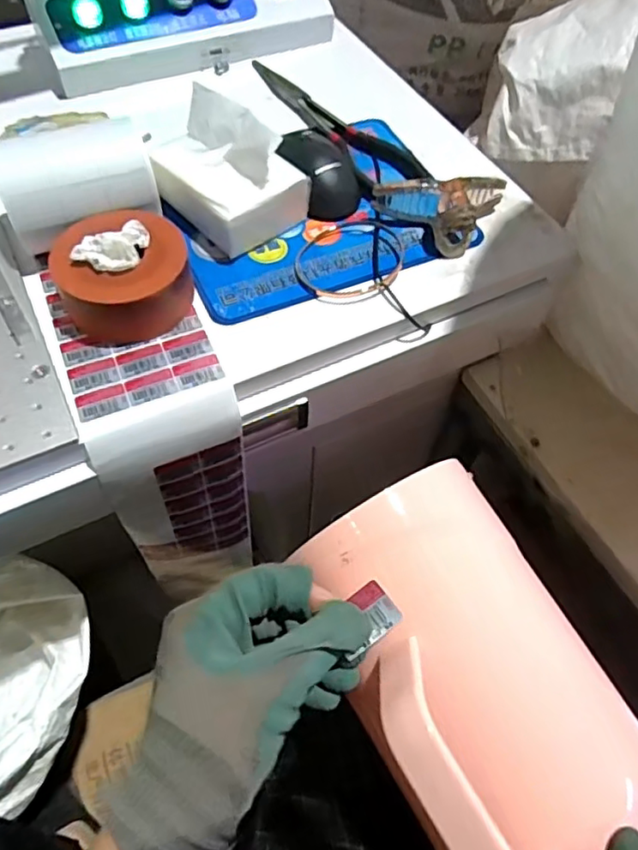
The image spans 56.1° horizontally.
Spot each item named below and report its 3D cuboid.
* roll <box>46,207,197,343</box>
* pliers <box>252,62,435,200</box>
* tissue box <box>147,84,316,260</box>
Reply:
[{"bbox_3d":[-0.144,-0.114,0.446,0.093,0.051,0.078,-13,60,-10],"label":"roll"},{"bbox_3d":[0.021,-0.314,0.601,0.080,0.018,0.265,-21,61,-15],"label":"pliers"},{"bbox_3d":[-0.079,-0.210,0.495,0.113,0.080,0.095,37,64,19],"label":"tissue box"}]

